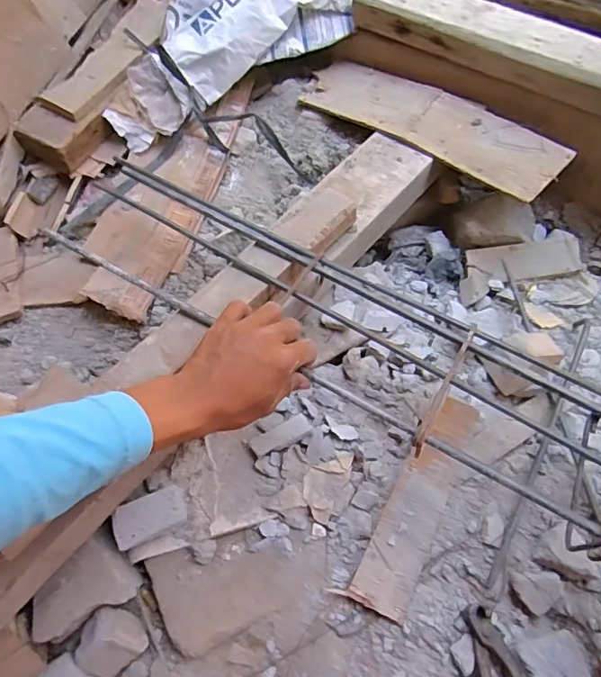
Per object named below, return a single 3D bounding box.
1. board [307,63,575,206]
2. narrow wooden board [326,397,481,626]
[{"bbox_3d":[0.190,-0.330,0.763,0.411,0.019,0.126,37,70,24],"label":"board"},{"bbox_3d":[0.133,0.184,0.572,0.062,0.017,0.246,24,75,13],"label":"narrow wooden board"}]

